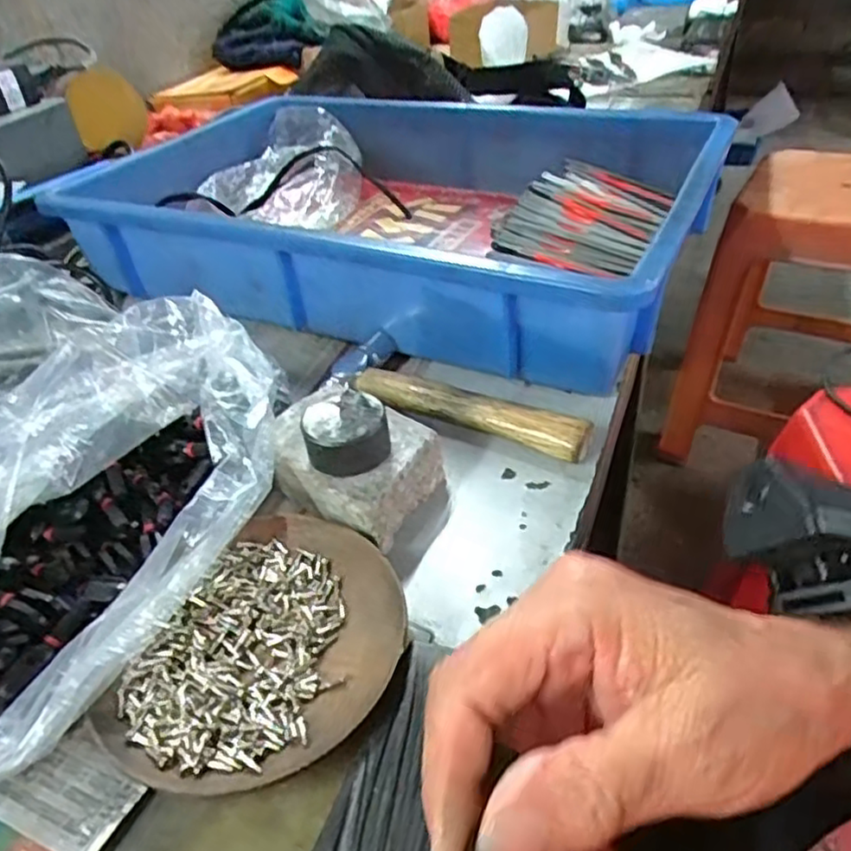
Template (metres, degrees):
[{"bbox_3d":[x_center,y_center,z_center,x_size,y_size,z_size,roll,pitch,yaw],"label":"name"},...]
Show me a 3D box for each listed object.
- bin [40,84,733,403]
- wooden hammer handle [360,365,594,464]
[{"bbox_3d":[-0.020,-0.167,0.515,0.423,0.088,0.288,14,43,24],"label":"bin"},{"bbox_3d":[0.021,-0.009,0.362,0.131,0.017,0.019,16,43,26],"label":"wooden hammer handle"}]

